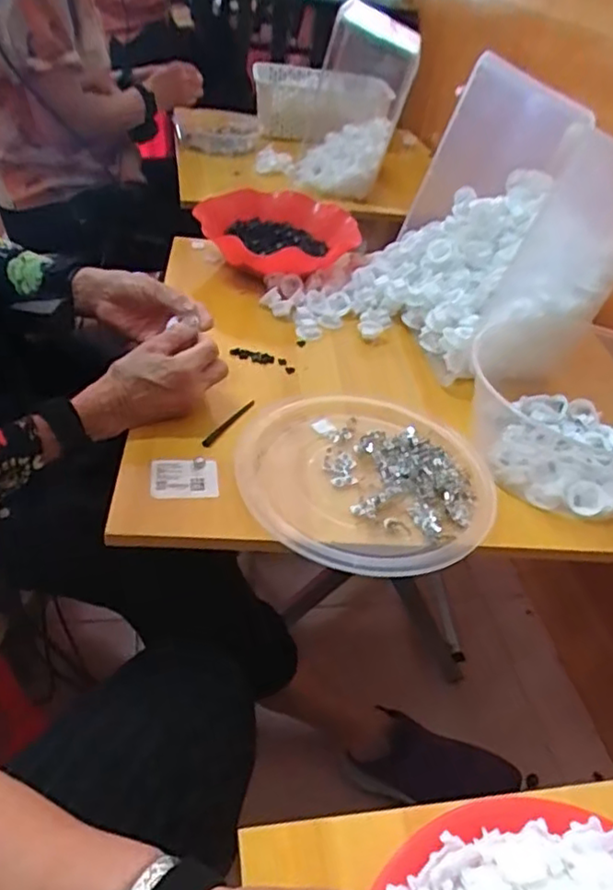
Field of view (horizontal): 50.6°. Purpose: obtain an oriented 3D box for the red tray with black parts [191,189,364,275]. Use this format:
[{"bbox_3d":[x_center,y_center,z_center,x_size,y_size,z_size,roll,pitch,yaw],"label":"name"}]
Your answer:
[{"bbox_3d":[-0.041,-0.316,0.968,0.227,0.071,0.218,-8,43,-16],"label":"red tray with black parts"}]

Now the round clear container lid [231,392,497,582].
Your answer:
[{"bbox_3d":[0.054,0.026,0.606,0.221,0.014,0.236,4,41,-3],"label":"round clear container lid"}]

